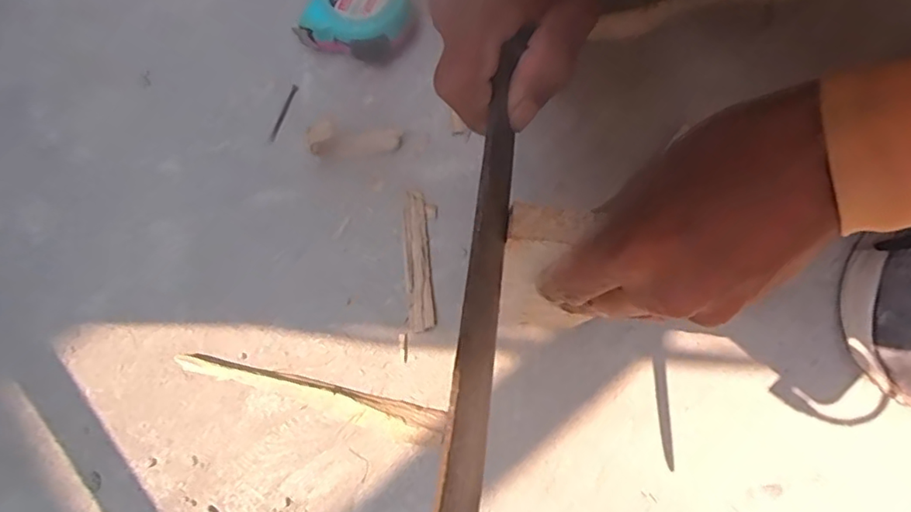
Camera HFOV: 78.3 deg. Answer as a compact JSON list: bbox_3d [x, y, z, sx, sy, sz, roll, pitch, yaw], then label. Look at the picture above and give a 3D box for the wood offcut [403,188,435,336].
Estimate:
[{"bbox_3d":[-0.029,0.003,0.424,0.017,0.010,0.106,-5,79,0],"label":"wood offcut"}]

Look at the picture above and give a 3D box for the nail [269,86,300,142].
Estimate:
[{"bbox_3d":[-0.141,-0.117,0.456,0.005,0.004,0.051,22,80,5],"label":"nail"}]

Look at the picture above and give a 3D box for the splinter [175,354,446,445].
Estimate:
[{"bbox_3d":[-0.106,0.102,0.407,0.198,0.021,0.024,13,79,4],"label":"splinter"}]

